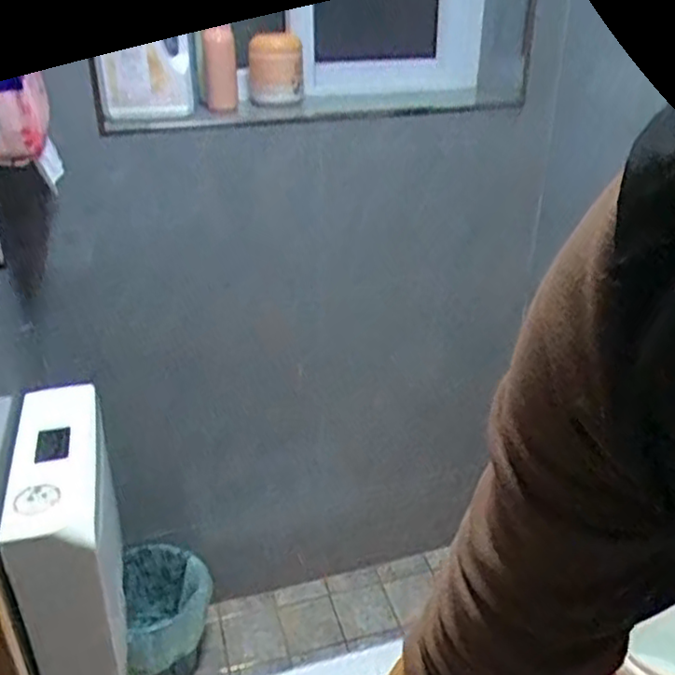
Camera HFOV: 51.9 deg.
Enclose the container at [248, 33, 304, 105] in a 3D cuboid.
[{"bbox_3d":[-0.134,-0.587,1.510,0.111,0.134,0.121,-2,29,-3],"label":"container"}]

